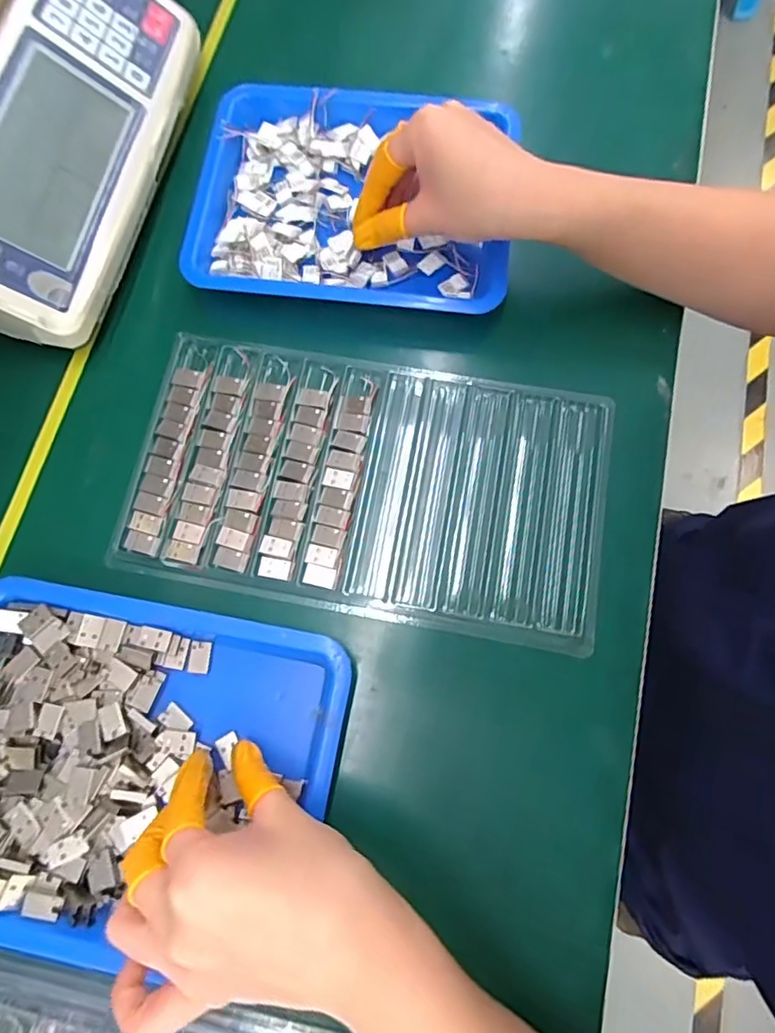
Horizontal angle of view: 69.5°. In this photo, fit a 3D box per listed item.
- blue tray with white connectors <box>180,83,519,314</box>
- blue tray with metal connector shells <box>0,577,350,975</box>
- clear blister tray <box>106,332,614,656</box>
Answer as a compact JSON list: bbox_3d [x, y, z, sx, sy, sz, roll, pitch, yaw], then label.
[{"bbox_3d":[-0.026,-0.220,0.388,0.218,0.032,0.165,7,73,2],"label":"blue tray with white connectors"},{"bbox_3d":[-0.140,0.133,0.300,0.213,0.027,0.169,10,73,3],"label":"blue tray with metal connector shells"},{"bbox_3d":[-0.013,-0.021,0.351,0.286,0.019,0.158,10,73,3],"label":"clear blister tray"}]

